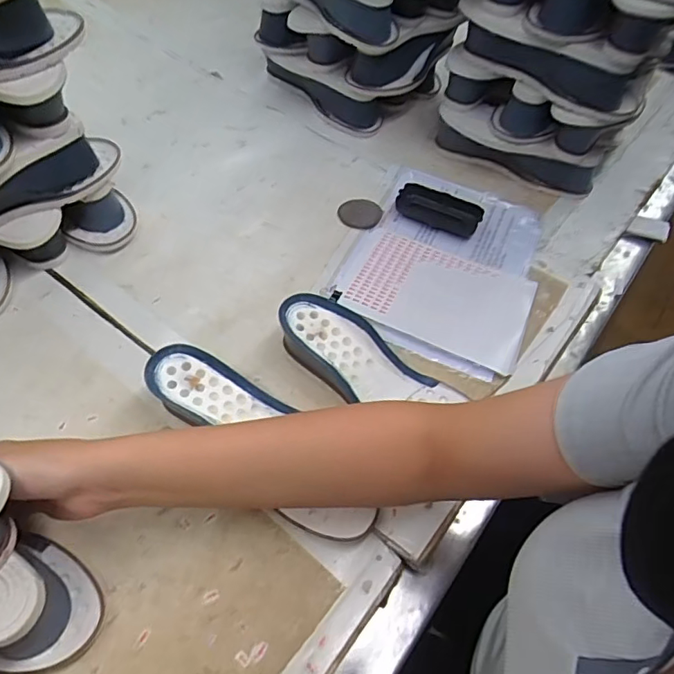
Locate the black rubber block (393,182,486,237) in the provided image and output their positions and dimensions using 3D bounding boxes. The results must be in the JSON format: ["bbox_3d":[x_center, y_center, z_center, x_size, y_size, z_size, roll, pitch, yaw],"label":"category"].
[{"bbox_3d":[0.135,-0.169,0.711,0.109,0.022,0.053,20,54,9],"label":"black rubber block"}]

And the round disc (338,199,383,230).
[{"bbox_3d":[0.032,-0.165,0.717,0.064,0.004,0.064,3,53,-4],"label":"round disc"}]

